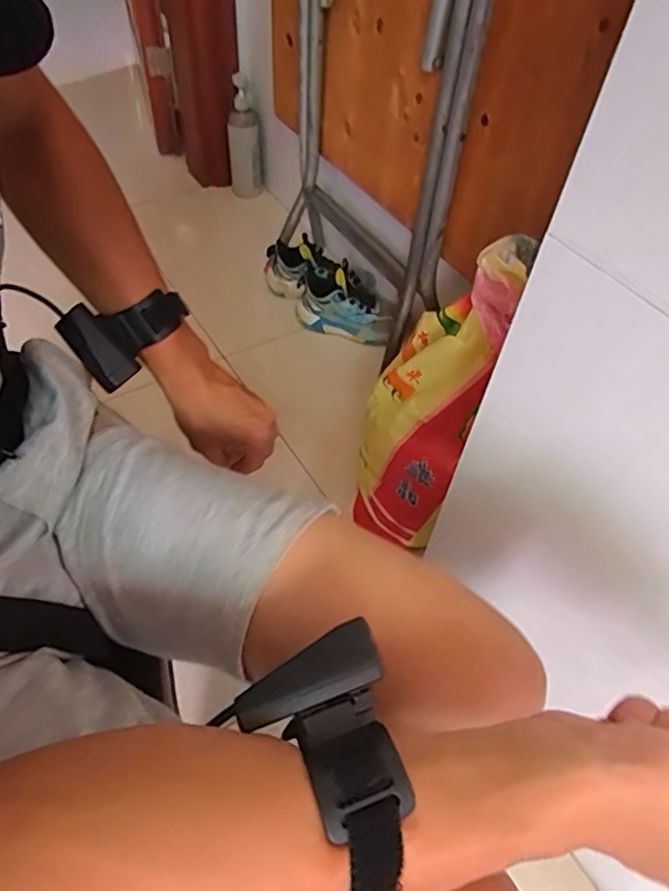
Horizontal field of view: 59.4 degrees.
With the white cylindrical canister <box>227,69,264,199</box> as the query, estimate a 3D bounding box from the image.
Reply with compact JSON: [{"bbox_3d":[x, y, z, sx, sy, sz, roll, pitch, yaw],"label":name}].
[{"bbox_3d":[-0.211,-0.711,1.378,0.078,0.250,0.058,-4,52,-8],"label":"white cylindrical canister"}]

